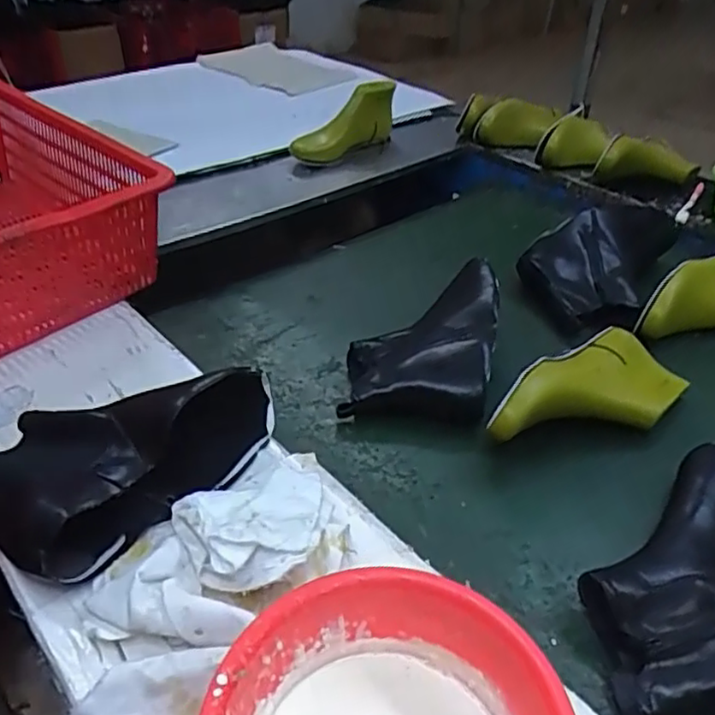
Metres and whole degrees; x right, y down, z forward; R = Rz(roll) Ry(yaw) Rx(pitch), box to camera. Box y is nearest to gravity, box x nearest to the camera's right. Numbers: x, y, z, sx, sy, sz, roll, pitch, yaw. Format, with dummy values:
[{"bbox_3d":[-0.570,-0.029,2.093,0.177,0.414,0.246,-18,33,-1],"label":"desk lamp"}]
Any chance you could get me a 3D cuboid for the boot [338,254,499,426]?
[{"bbox_3d":[0.075,-0.027,0.727,0.154,0.064,0.251,8,38,10],"label":"boot"}]

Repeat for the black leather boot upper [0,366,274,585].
[{"bbox_3d":[-0.195,0.065,0.532,0.165,0.083,0.225,23,43,27],"label":"black leather boot upper"}]

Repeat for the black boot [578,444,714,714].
[{"bbox_3d":[0.260,0.158,0.494,0.169,0.059,0.244,5,39,7],"label":"black boot"}]

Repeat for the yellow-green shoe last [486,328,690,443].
[{"bbox_3d":[0.227,0.040,0.629,0.222,0.071,0.112,-30,47,-33],"label":"yellow-green shoe last"}]

